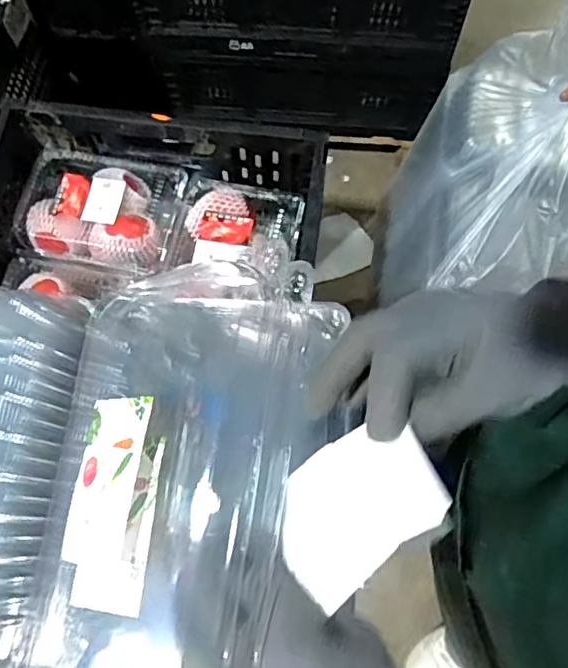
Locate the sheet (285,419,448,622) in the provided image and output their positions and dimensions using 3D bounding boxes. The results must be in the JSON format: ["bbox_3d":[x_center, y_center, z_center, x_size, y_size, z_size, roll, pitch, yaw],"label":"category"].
[{"bbox_3d":[0.034,0.085,0.293,0.089,0.007,0.066,-46,50,14],"label":"sheet"}]

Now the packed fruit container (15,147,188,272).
[{"bbox_3d":[-0.228,-0.155,0.737,0.183,0.072,0.149,10,70,4],"label":"packed fruit container"}]

